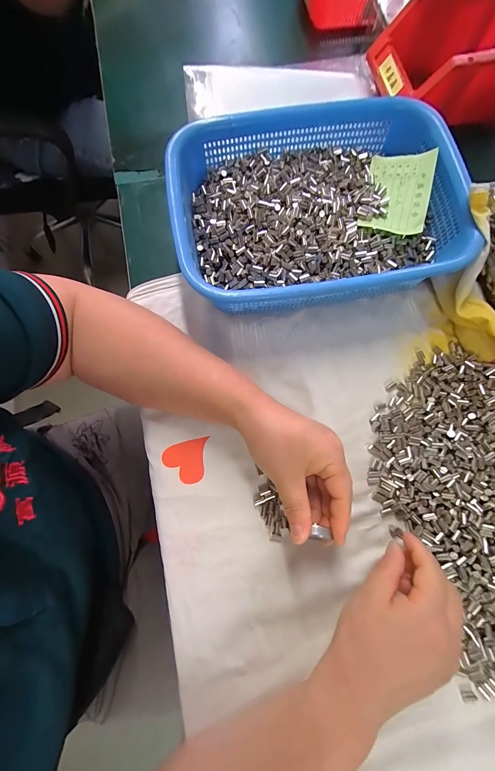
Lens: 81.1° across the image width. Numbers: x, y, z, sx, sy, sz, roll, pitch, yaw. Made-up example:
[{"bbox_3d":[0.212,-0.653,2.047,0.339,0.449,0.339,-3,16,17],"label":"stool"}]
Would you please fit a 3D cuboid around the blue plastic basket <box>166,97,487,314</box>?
[{"bbox_3d":[0.069,-0.180,0.308,0.288,0.073,0.209,-12,77,-2],"label":"blue plastic basket"}]

